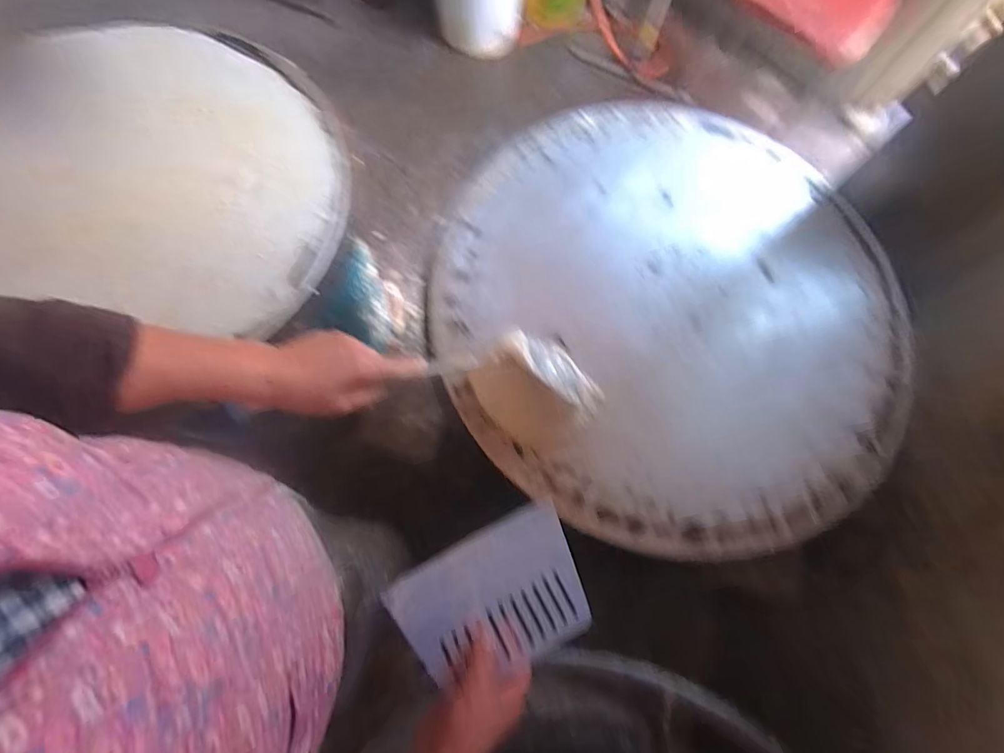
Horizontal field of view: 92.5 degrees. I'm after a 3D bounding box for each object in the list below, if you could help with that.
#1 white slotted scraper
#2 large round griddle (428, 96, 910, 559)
[{"bbox_3d":[-0.007,0.207,0.447,0.173,0.010,0.119,-26,64,-11],"label":"white slotted scraper"},{"bbox_3d":[0.221,-0.101,0.628,0.584,0.027,0.602,1,72,-2],"label":"large round griddle"}]

